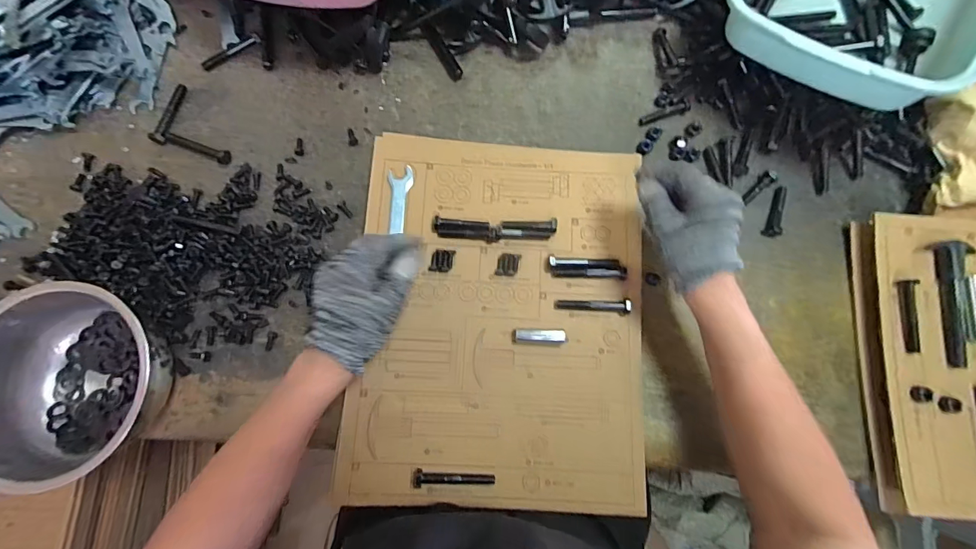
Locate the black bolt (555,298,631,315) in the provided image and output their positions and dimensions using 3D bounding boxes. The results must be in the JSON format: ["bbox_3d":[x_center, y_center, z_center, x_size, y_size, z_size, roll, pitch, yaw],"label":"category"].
[{"bbox_3d":[0.110,0.033,0.428,0.076,0.012,0.014,0,80,-1],"label":"black bolt"}]

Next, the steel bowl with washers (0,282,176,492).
[{"bbox_3d":[-0.374,0.101,0.378,0.160,0.076,0.163,0,80,-1],"label":"steel bowl with washers"}]

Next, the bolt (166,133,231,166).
[{"bbox_3d":[-0.328,-0.143,0.463,0.078,0.011,0.014,19,80,2],"label":"bolt"}]

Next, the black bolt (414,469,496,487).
[{"bbox_3d":[-0.032,0.197,0.391,0.075,0.018,0.014,4,80,0],"label":"black bolt"}]

